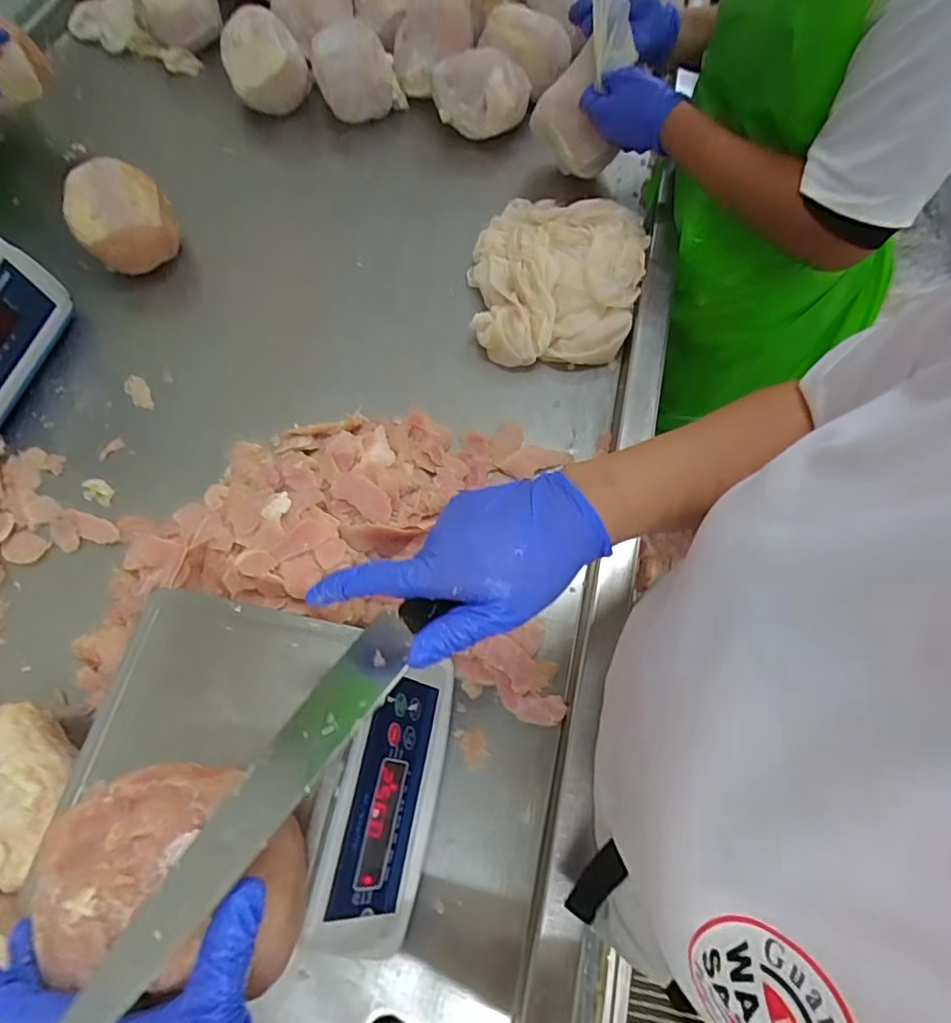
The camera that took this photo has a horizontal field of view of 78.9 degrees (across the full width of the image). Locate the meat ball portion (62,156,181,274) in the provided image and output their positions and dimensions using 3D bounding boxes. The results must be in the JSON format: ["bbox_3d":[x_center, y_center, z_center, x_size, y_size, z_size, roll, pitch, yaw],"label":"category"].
[{"bbox_3d":[-0.450,-0.371,0.749,0.113,0.091,0.134,-28,69,-13],"label":"meat ball portion"}]

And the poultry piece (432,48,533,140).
[{"bbox_3d":[0.008,-0.629,0.870,0.144,0.097,0.082,8,65,2],"label":"poultry piece"}]

